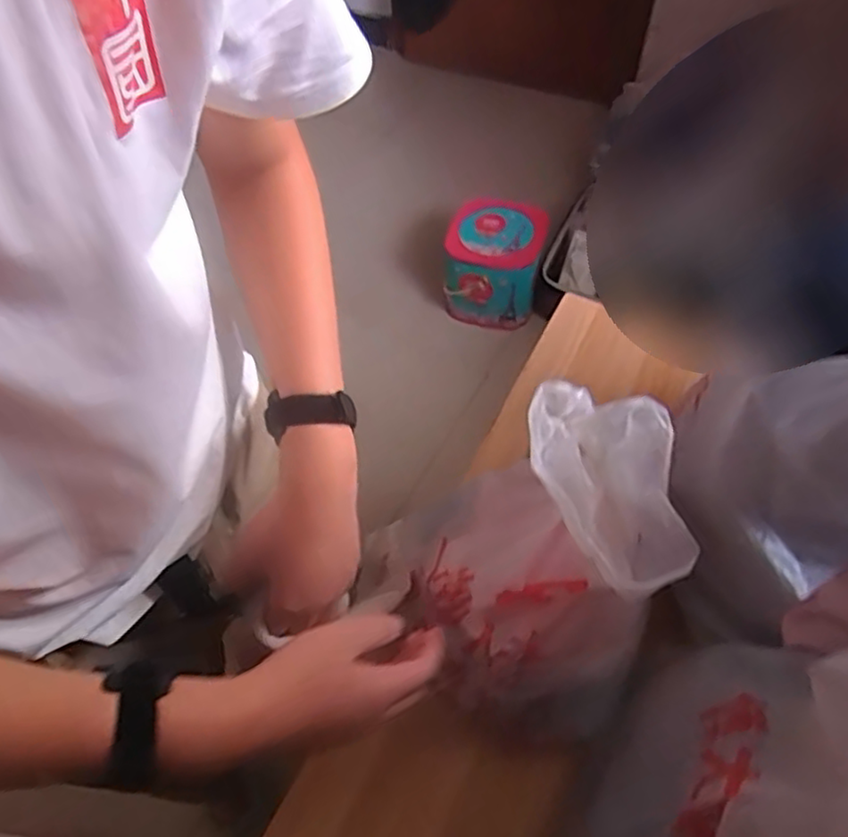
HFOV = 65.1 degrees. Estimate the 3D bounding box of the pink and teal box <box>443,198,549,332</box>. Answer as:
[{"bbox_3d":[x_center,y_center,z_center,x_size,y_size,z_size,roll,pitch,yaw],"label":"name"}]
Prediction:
[{"bbox_3d":[0.187,-0.414,1.816,0.262,0.267,0.246,13,58,10],"label":"pink and teal box"}]

